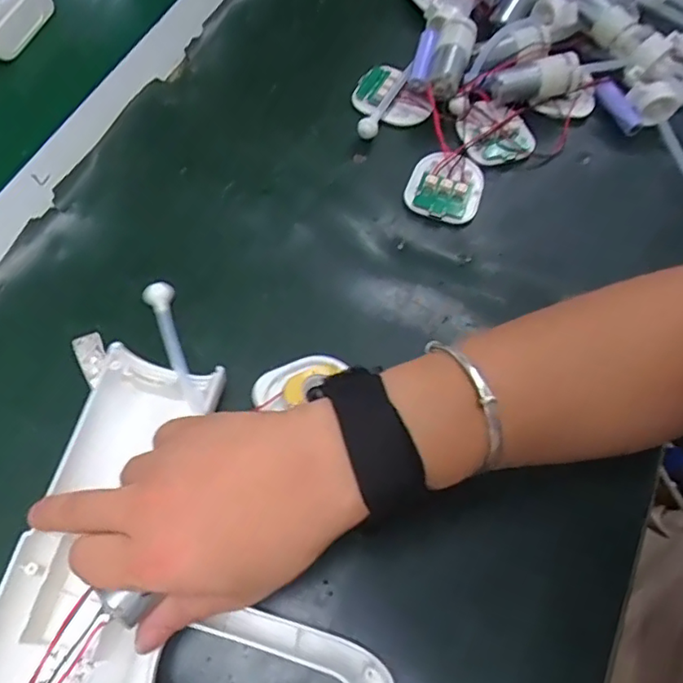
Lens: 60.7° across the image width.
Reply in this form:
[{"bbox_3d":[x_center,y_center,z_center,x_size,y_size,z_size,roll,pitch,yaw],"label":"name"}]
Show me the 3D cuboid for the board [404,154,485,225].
[{"bbox_3d":[0.073,-0.109,0.402,0.051,0.010,0.052,20,66,6],"label":"board"}]

